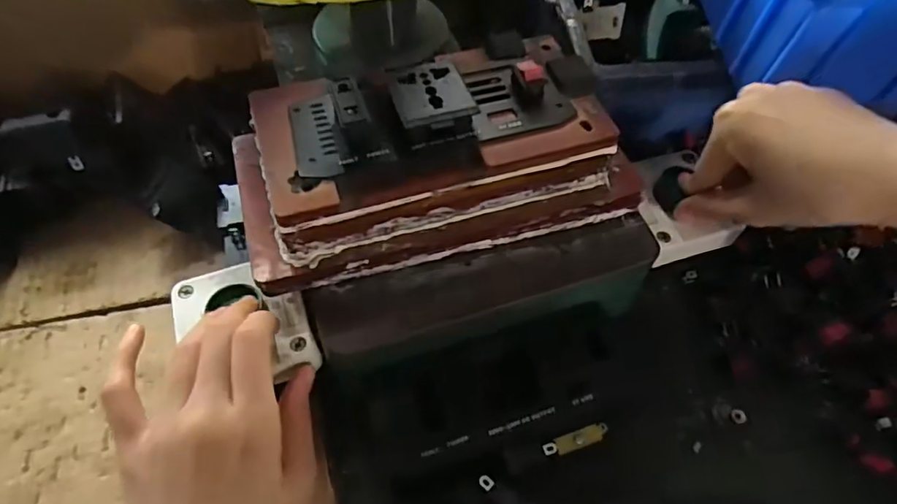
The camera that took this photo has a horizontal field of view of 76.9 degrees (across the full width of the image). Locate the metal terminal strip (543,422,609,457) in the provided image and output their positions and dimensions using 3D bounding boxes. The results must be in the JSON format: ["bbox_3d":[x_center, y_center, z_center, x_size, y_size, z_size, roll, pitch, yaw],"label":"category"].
[{"bbox_3d":[0.068,0.101,0.302,0.040,0.004,0.009,-10,76,-21],"label":"metal terminal strip"}]

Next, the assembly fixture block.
[{"bbox_3d":[0.004,-0.029,0.305,0.211,0.084,0.141,-14,59,-12],"label":"assembly fixture block"}]

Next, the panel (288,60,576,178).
[{"bbox_3d":[-0.009,-0.075,0.289,0.139,0.015,0.050,-13,59,-11],"label":"panel"}]

